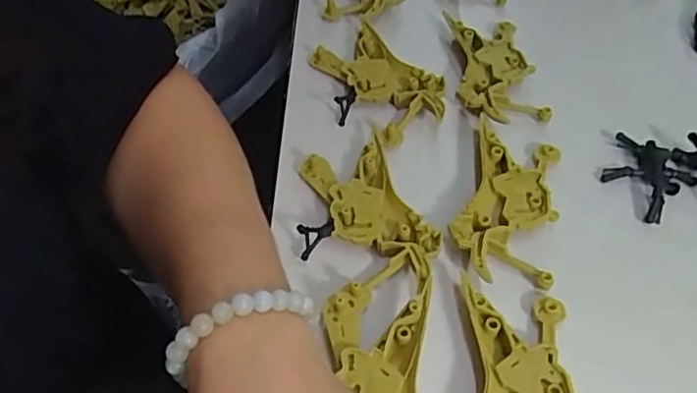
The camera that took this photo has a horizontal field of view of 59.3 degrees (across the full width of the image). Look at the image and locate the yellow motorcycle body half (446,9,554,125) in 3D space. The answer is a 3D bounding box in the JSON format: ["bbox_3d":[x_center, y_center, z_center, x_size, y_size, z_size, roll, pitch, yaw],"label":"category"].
[{"bbox_3d":[0.088,-0.082,0.382,0.047,0.018,0.100,-4,51,-1],"label":"yellow motorcycle body half"}]

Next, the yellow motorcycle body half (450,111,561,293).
[{"bbox_3d":[0.083,-0.001,0.318,0.047,0.012,0.105,10,52,10],"label":"yellow motorcycle body half"}]

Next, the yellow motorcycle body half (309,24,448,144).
[{"bbox_3d":[0.020,-0.071,0.377,0.048,0.017,0.094,-26,55,-18],"label":"yellow motorcycle body half"}]

